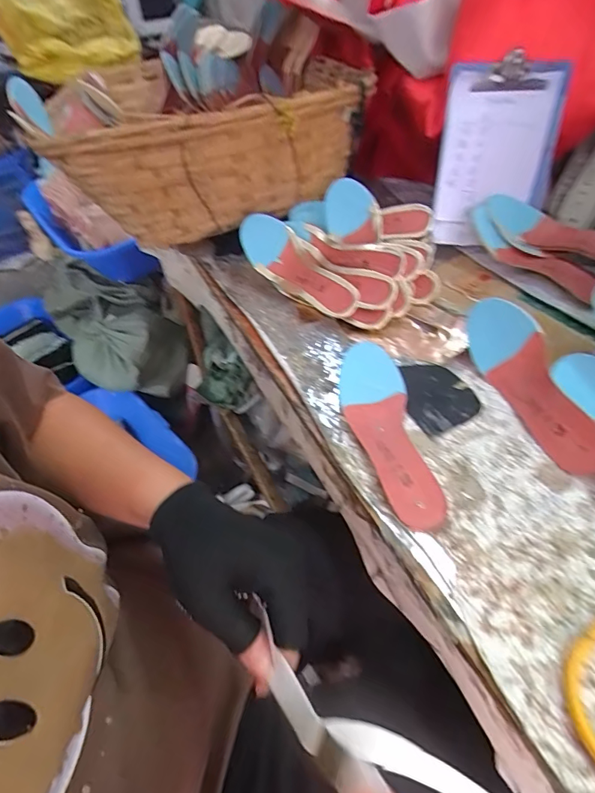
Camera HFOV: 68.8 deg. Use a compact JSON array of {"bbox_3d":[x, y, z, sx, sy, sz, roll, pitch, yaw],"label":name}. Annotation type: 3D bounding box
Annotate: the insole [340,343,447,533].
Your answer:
[{"bbox_3d":[0.086,0.023,0.445,0.067,0.017,0.233,-7,48,-1],"label":"insole"}]

